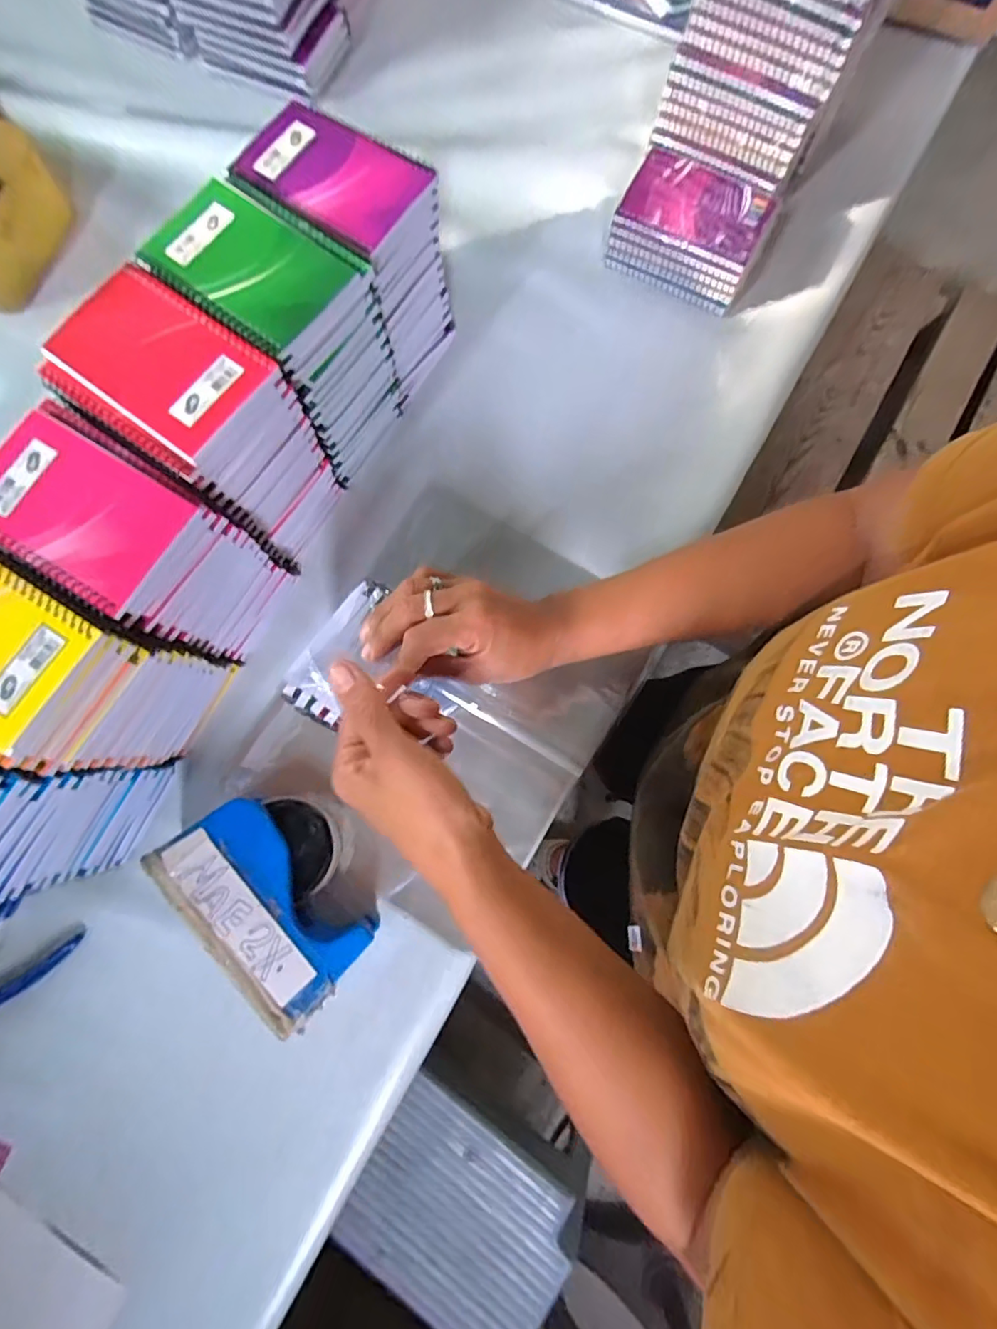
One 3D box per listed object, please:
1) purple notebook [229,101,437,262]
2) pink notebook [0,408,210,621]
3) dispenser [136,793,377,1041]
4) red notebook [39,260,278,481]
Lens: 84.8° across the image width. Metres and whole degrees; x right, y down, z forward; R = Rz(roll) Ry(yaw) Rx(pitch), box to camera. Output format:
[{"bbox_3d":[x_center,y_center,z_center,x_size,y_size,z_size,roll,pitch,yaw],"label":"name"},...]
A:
[{"bbox_3d":[-0.123,-0.352,0.392,0.134,0.013,0.093,30,80,5],"label":"purple notebook"},{"bbox_3d":[-0.260,-0.094,0.338,0.128,0.018,0.081,30,80,5],"label":"pink notebook"},{"bbox_3d":[-0.162,0.172,0.417,0.100,0.076,0.154,-43,83,-7],"label":"dispenser"},{"bbox_3d":[-0.218,-0.190,0.347,0.129,0.011,0.095,34,81,6],"label":"red notebook"}]

